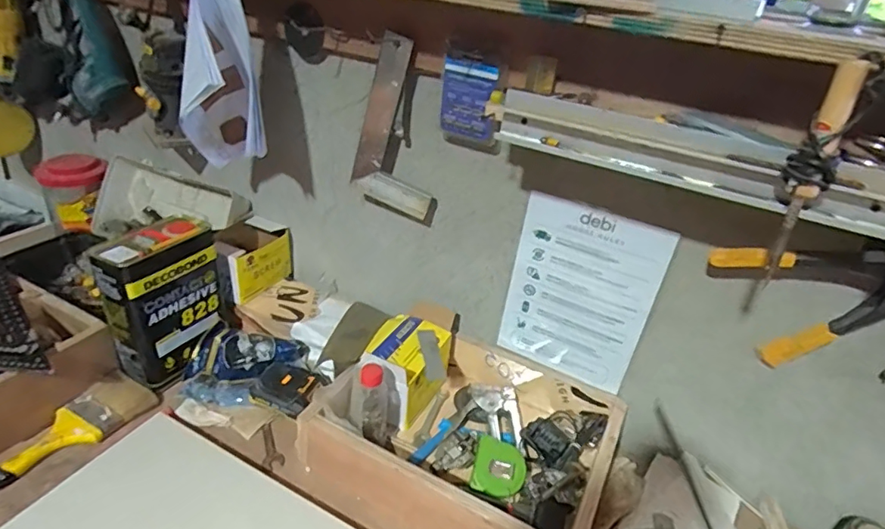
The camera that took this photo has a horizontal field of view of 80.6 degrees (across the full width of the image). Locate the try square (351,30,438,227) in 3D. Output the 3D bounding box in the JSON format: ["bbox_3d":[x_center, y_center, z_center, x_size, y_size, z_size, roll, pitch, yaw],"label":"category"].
[{"bbox_3d":[-0.060,-0.197,0.803,0.144,0.280,0.048,24,33,13],"label":"try square"}]

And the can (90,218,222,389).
[{"bbox_3d":[-0.466,0.066,0.884,0.119,0.238,0.178,28,37,31],"label":"can"}]

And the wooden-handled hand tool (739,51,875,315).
[{"bbox_3d":[0.330,-0.064,0.485,0.035,0.233,0.034,30,38,33],"label":"wooden-handled hand tool"}]

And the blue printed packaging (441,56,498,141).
[{"bbox_3d":[0.037,-0.224,0.718,0.077,0.099,0.014,17,33,16],"label":"blue printed packaging"}]

